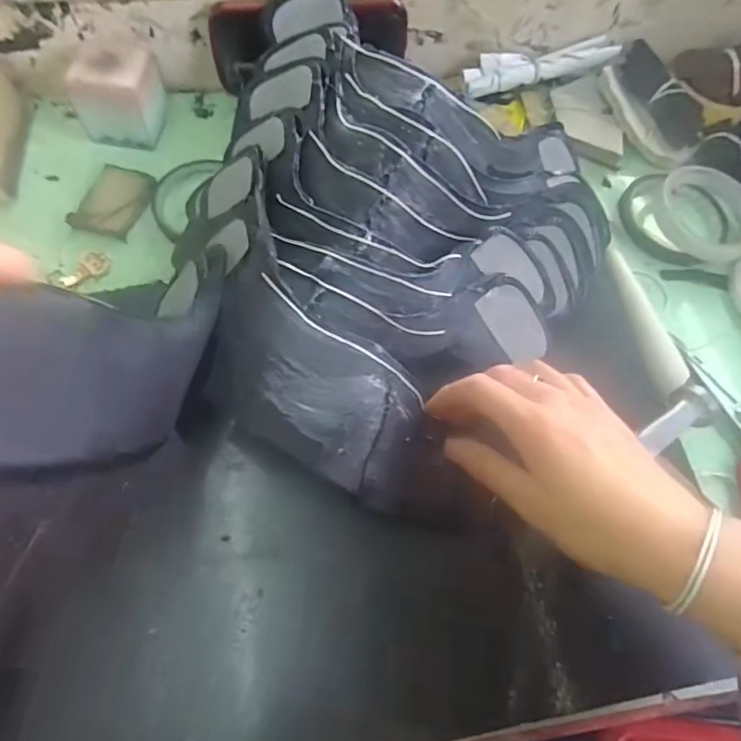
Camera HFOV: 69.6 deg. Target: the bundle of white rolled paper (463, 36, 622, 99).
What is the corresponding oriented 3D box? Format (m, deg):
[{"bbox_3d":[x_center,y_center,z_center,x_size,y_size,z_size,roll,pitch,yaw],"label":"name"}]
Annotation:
[{"bbox_3d":[0.156,-0.280,0.489,0.139,0.035,0.023,-9,65,-8],"label":"bundle of white rolled paper"}]

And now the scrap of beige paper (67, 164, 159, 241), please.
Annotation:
[{"bbox_3d":[-0.203,-0.135,0.423,0.045,0.011,0.063,18,65,5],"label":"scrap of beige paper"}]

